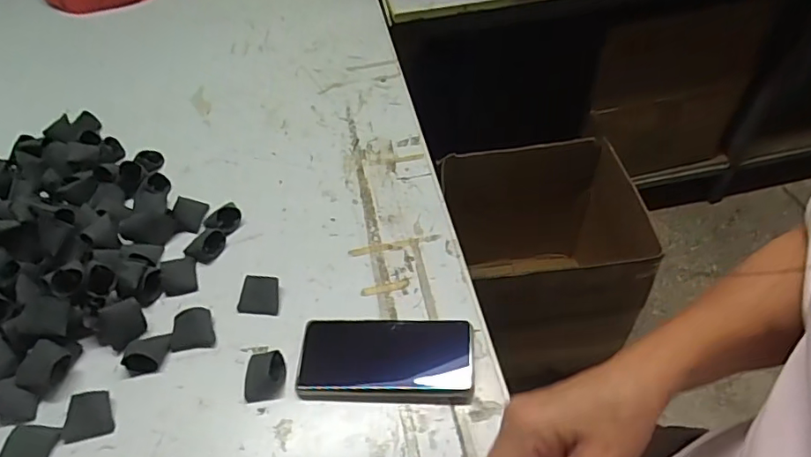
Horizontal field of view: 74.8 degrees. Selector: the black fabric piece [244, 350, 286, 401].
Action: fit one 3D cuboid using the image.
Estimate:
[{"bbox_3d":[-0.130,0.134,0.491,0.037,0.013,0.048,-9,50,-2],"label":"black fabric piece"}]

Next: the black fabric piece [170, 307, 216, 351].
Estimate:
[{"bbox_3d":[-0.209,0.098,0.521,0.042,0.028,0.031,-6,50,0],"label":"black fabric piece"}]

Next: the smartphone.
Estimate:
[{"bbox_3d":[-0.018,0.120,0.494,0.160,0.016,0.079,0,50,5],"label":"smartphone"}]

